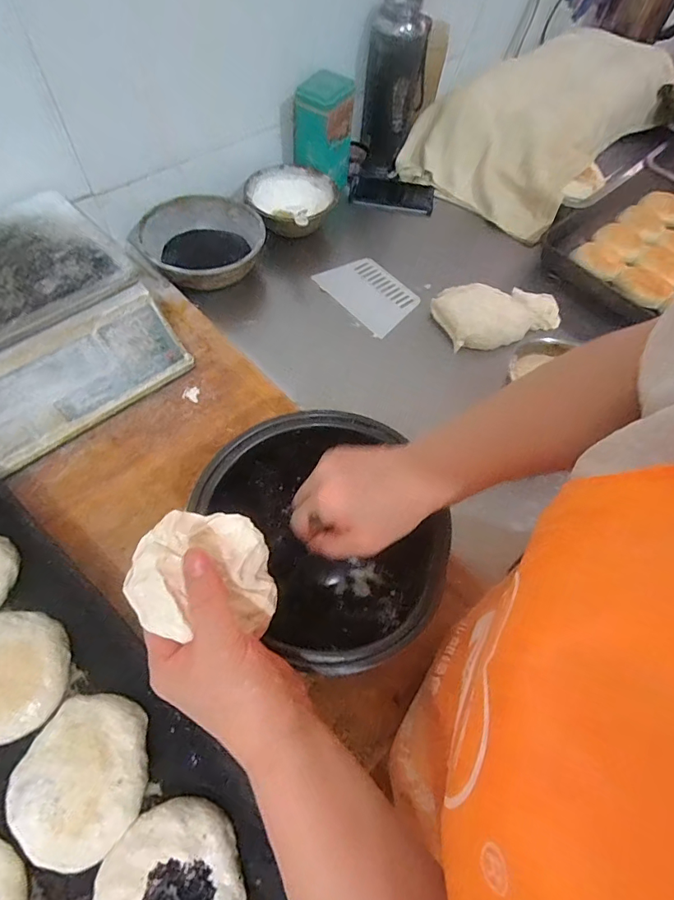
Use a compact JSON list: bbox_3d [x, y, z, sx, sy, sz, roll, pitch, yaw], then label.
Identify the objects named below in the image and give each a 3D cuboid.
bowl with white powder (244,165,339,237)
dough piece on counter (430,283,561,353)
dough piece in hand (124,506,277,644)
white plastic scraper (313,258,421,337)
[{"bbox_3d":[-0.089,-0.448,0.842,0.165,0.071,0.163,1,60,-2],"label":"bowl with white powder"},{"bbox_3d":[0.276,-0.241,0.786,0.213,0.035,0.131,-14,61,-10],"label":"dough piece on counter"},{"bbox_3d":[-0.093,0.087,0.321,0.089,0.056,0.080,-13,61,-10],"label":"dough piece in hand"},{"bbox_3d":[0.059,-0.281,0.810,0.118,0.013,0.173,-36,72,-21],"label":"white plastic scraper"}]

